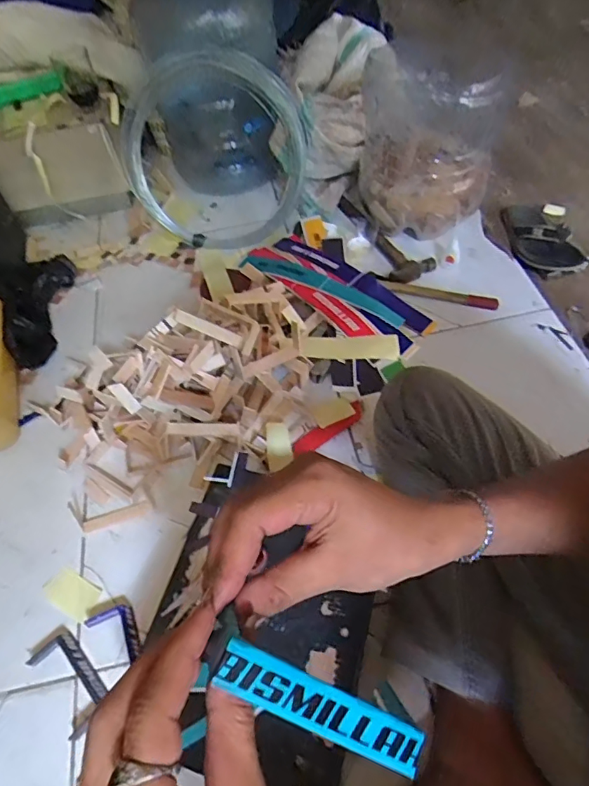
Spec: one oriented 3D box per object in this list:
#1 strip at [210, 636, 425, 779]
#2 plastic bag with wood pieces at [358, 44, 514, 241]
[{"bbox_3d":[0.013,0.136,0.215,0.102,0.004,0.019,32,64,-12],"label":"strip"},{"bbox_3d":[0.232,-0.417,0.902,0.230,0.300,0.141,7,56,11],"label":"plastic bag with wood pieces"}]

